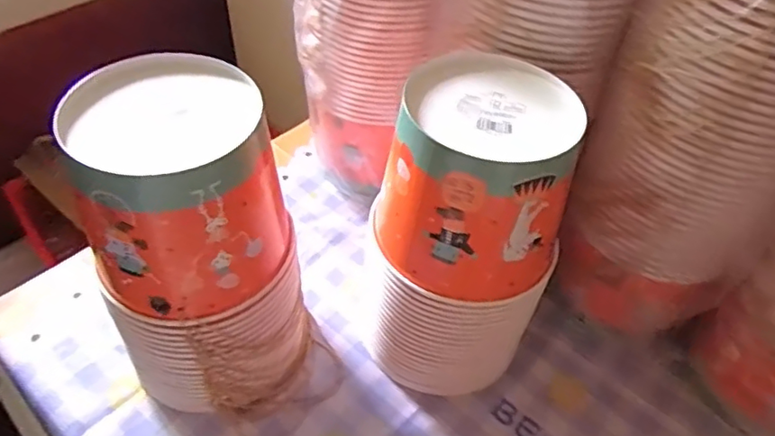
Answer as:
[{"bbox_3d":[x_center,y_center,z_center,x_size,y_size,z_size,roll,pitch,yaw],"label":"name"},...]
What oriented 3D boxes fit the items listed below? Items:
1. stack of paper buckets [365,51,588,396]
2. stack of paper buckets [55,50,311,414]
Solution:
[{"bbox_3d":[0.068,0.026,0.513,0.141,0.279,0.147,14,48,9],"label":"stack of paper buckets"},{"bbox_3d":[-0.147,0.033,0.480,0.141,0.279,0.139,-16,50,-18],"label":"stack of paper buckets"}]

